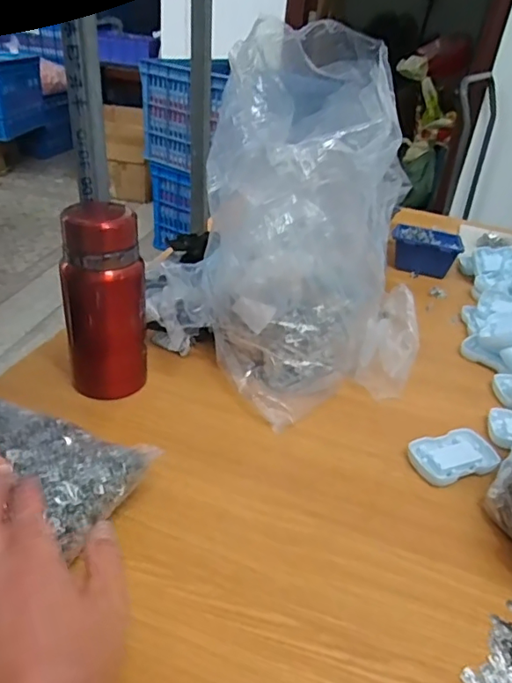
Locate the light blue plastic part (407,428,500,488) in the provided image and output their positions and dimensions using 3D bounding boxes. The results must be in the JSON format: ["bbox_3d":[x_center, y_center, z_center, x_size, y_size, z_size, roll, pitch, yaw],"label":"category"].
[{"bbox_3d":[0.204,0.120,0.551,0.086,0.018,0.054,-6,34,-19],"label":"light blue plastic part"}]

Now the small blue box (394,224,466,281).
[{"bbox_3d":[0.305,-0.166,0.961,0.121,0.055,0.136,12,32,9],"label":"small blue box"}]

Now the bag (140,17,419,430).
[{"bbox_3d":[0.070,-0.145,0.628,0.287,0.349,0.326,21,35,22],"label":"bag"}]

